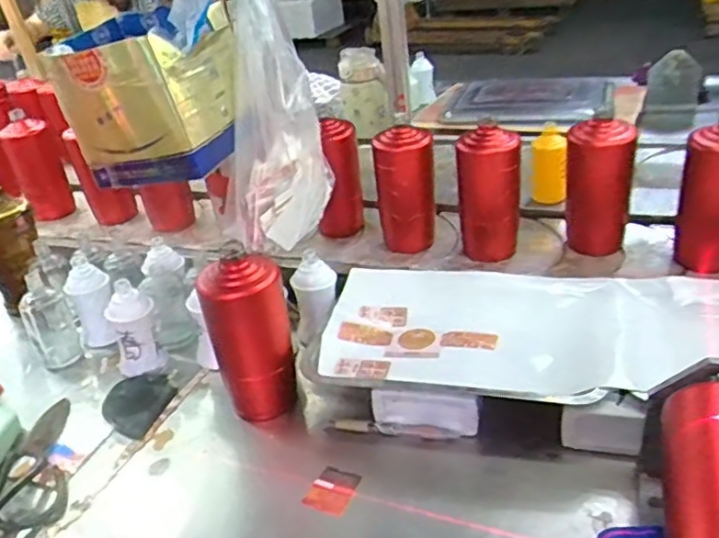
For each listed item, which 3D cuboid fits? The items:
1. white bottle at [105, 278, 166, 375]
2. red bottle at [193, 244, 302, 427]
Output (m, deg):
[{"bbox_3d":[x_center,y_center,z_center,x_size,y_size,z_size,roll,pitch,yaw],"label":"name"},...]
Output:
[{"bbox_3d":[-0.278,0.070,0.788,0.055,0.108,0.056,-18,33,-18],"label":"white bottle"},{"bbox_3d":[-0.114,0.071,0.684,0.068,0.185,0.067,13,36,28],"label":"red bottle"}]

